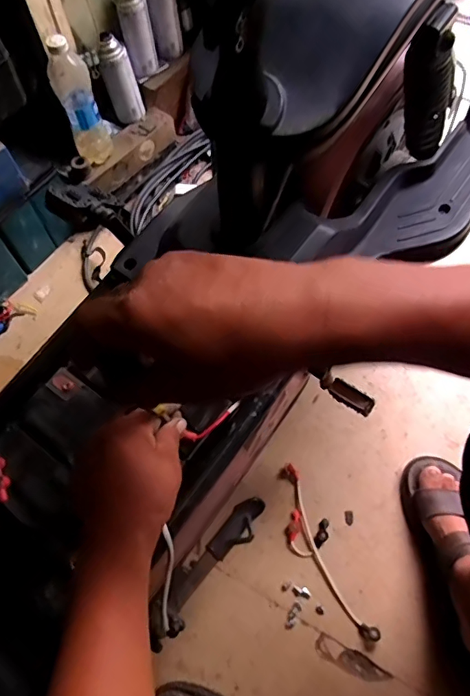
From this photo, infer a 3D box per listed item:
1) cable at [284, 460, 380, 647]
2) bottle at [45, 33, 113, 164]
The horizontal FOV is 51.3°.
[{"bbox_3d":[0.122,0.307,0.735,0.060,0.015,0.264,-23,66,-9],"label":"cable"},{"bbox_3d":[-0.273,-0.434,0.865,0.070,0.214,0.062,-22,66,-8],"label":"bottle"}]

